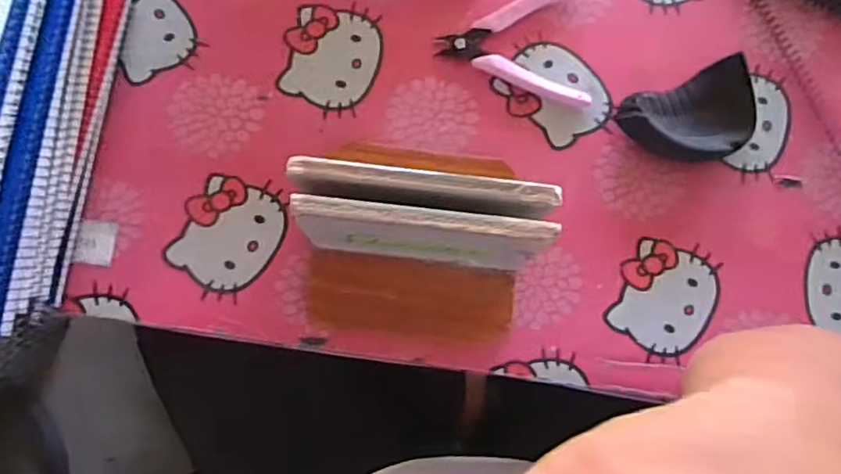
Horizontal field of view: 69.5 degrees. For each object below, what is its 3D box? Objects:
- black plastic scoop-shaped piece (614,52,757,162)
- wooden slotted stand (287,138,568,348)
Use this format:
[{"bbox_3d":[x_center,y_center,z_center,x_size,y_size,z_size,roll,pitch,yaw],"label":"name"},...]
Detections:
[{"bbox_3d":[0.202,-0.087,0.453,0.095,0.032,0.063,-18,82,-6],"label":"black plastic scoop-shaped piece"},{"bbox_3d":[0.002,-0.004,0.385,0.145,0.117,0.134,7,80,-2],"label":"wooden slotted stand"}]

